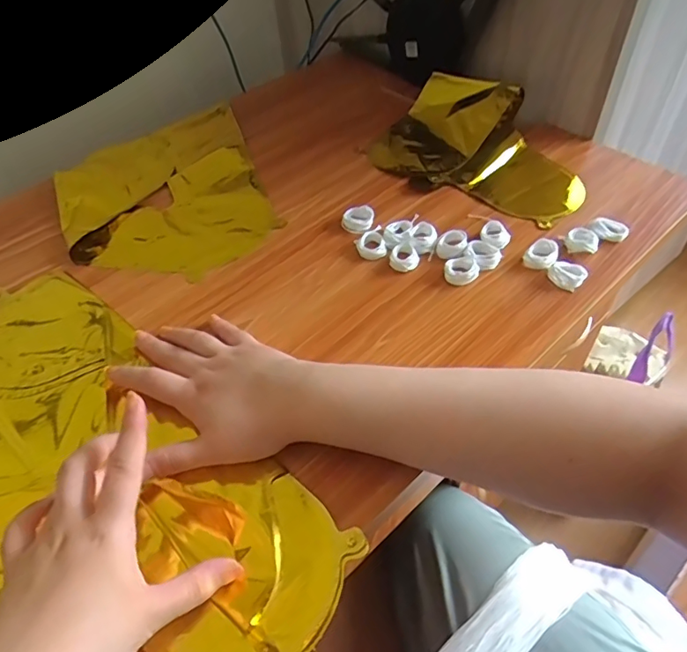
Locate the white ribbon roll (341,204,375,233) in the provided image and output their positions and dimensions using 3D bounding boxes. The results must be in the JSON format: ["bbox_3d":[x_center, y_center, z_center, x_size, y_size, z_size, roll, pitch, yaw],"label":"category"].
[{"bbox_3d":[0.014,-0.109,0.540,0.032,0.013,0.031,-1,49,2],"label":"white ribbon roll"}]

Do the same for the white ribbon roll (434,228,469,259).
[{"bbox_3d":[0.103,-0.079,0.507,0.029,0.015,0.026,5,49,7],"label":"white ribbon roll"}]

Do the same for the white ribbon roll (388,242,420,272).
[{"bbox_3d":[0.057,-0.064,0.501,0.029,0.008,0.029,-1,49,2],"label":"white ribbon roll"}]

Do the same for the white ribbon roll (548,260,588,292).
[{"bbox_3d":[0.197,-0.046,0.469,0.030,0.014,0.020,31,57,26],"label":"white ribbon roll"}]

